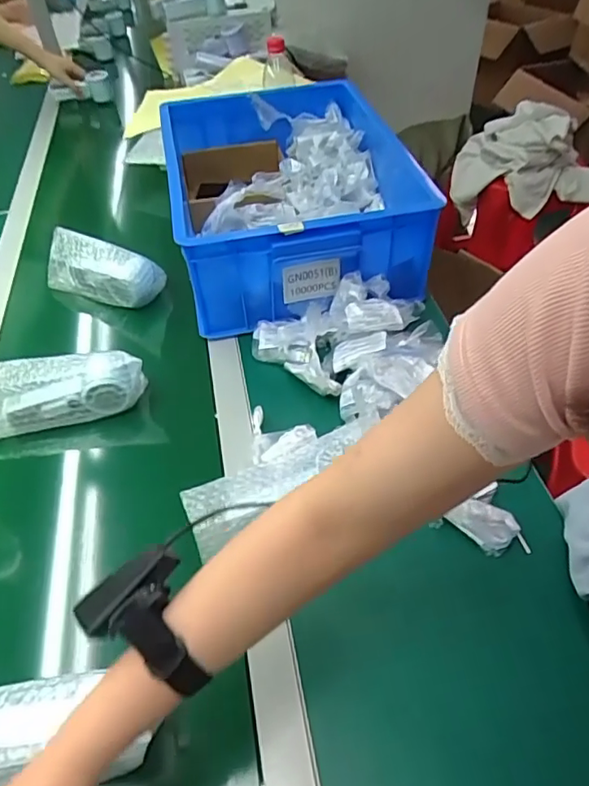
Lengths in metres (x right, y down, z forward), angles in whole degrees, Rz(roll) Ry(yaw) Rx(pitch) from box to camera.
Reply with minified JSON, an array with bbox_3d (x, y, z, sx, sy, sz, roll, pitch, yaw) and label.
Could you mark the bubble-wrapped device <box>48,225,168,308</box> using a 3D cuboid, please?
[{"bbox_3d":[-0.302,-0.191,0.852,0.190,0.078,0.067,14,51,17],"label":"bubble-wrapped device"}]

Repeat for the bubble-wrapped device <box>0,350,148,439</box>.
[{"bbox_3d":[-0.293,-0.008,0.683,0.205,0.065,0.071,-14,49,-7],"label":"bubble-wrapped device"}]

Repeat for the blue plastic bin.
[{"bbox_3d":[-0.001,-0.336,0.890,0.384,0.160,0.487,-12,49,-6],"label":"blue plastic bin"}]

